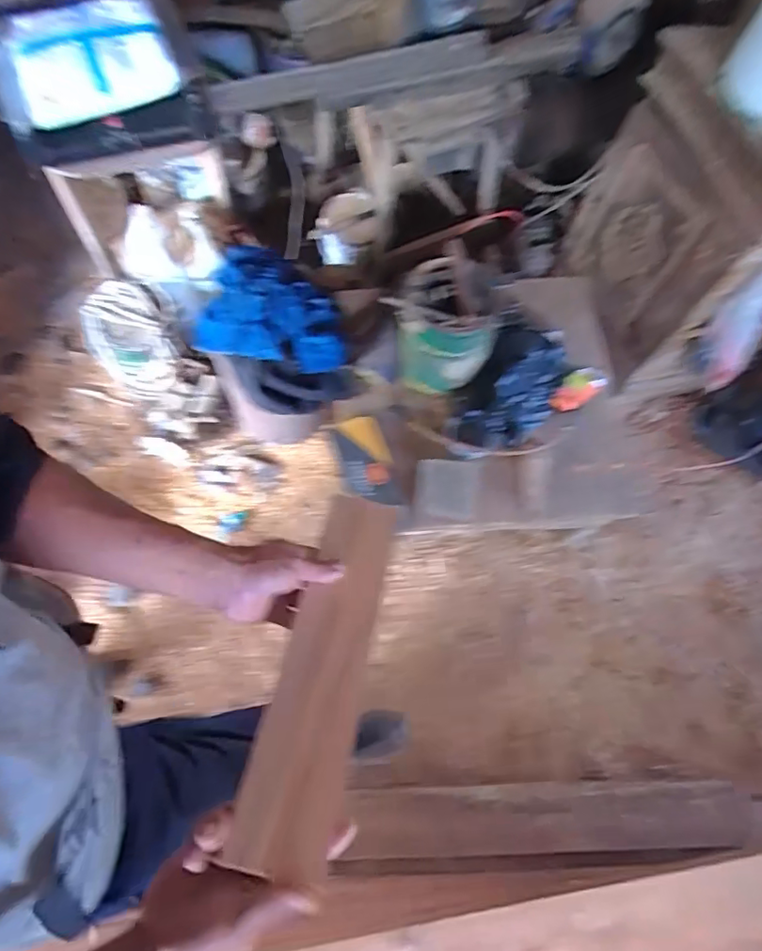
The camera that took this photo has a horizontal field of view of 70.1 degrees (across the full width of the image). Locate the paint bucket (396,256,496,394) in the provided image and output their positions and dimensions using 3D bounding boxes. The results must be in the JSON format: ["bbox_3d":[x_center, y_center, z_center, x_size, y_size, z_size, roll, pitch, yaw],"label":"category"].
[{"bbox_3d":[0.136,-0.304,1.138,0.187,0.242,0.183,3,67,-6],"label":"paint bucket"}]

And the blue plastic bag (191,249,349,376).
[{"bbox_3d":[-0.215,-0.353,1.183,0.348,0.112,0.246,28,67,5],"label":"blue plastic bag"}]

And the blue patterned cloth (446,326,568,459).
[{"bbox_3d":[0.274,-0.178,1.171,0.182,0.070,0.352,38,68,9],"label":"blue patterned cloth"}]

